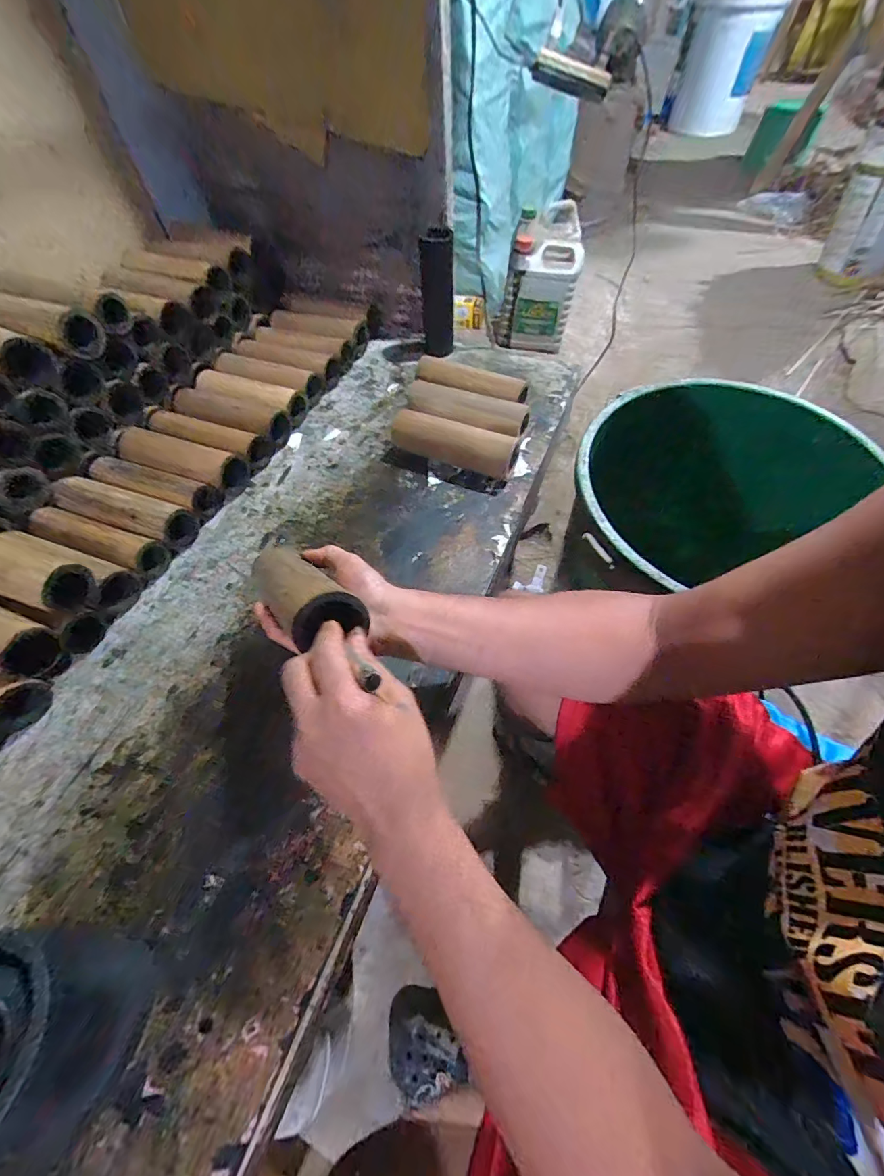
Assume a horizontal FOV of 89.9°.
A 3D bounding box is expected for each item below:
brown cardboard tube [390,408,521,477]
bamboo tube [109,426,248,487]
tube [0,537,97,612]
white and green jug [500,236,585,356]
[{"bbox_3d":[0.019,-0.203,0.625,0.174,0.053,0.049,16,58,13],"label":"brown cardboard tube"},{"bbox_3d":[-0.369,-0.177,0.624,0.192,0.045,0.062,16,58,13],"label":"bamboo tube"},{"bbox_3d":[-0.456,-0.023,0.467,0.186,0.045,0.058,13,57,15],"label":"tube"},{"bbox_3d":[0.240,-0.740,1.126,0.189,0.221,0.098,7,56,11],"label":"white and green jug"}]

